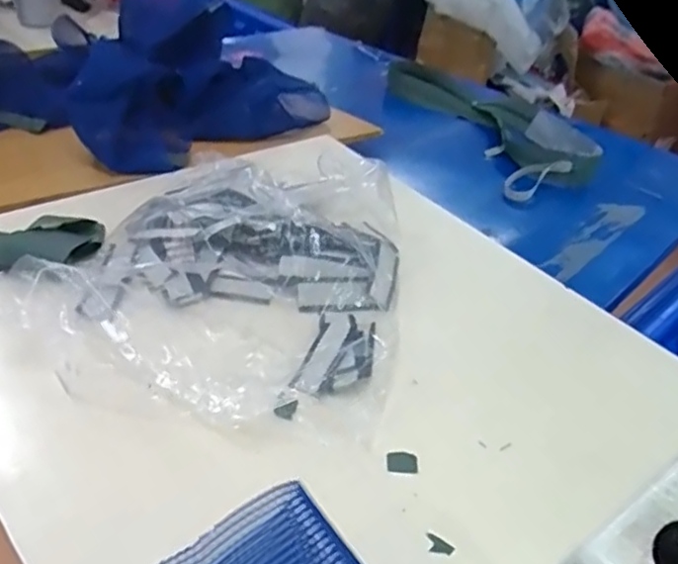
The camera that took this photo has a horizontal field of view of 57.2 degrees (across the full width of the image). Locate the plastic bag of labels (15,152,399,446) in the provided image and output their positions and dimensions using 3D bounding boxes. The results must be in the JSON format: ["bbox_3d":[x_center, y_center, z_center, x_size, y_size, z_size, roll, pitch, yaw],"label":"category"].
[{"bbox_3d":[-0.074,-0.011,0.462,0.245,0.052,0.249,7,37,4],"label":"plastic bag of labels"}]

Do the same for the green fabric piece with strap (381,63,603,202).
[{"bbox_3d":[0.234,-0.249,0.955,0.190,0.038,0.440,-7,38,-15],"label":"green fabric piece with strap"}]

